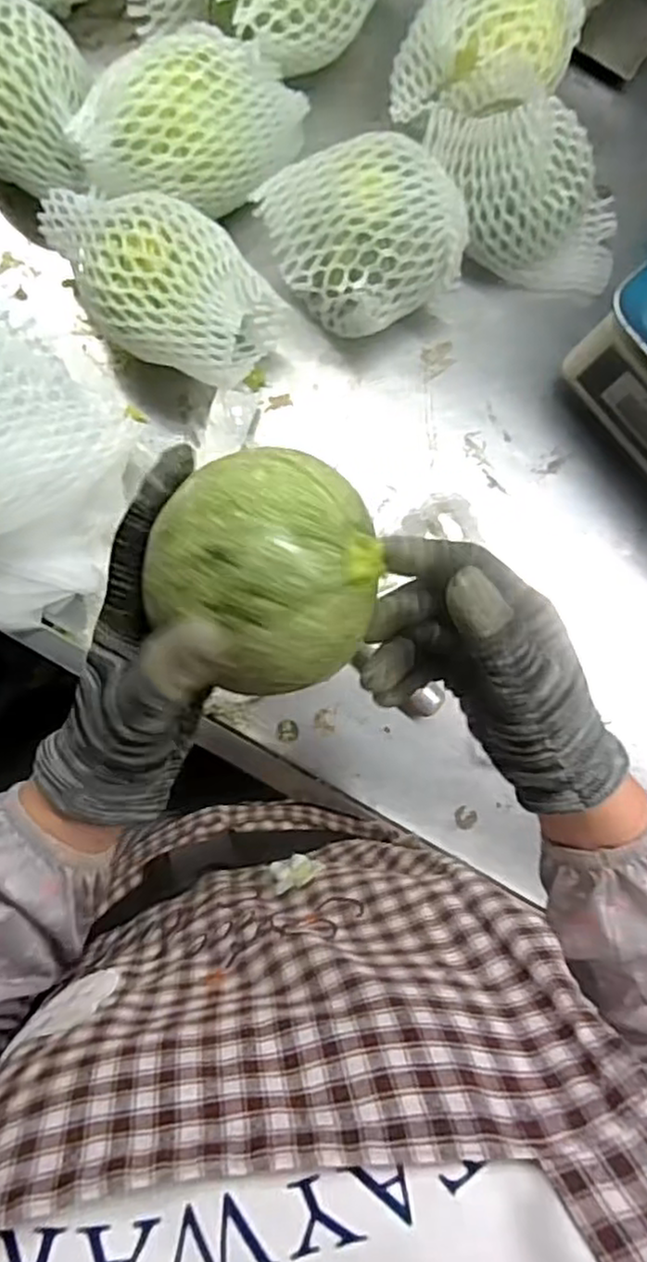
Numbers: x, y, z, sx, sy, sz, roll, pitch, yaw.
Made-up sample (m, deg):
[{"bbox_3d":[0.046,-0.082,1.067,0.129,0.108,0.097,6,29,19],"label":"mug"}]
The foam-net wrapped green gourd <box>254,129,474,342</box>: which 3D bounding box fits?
[{"bbox_3d":[0.030,-0.279,0.519,0.132,0.103,0.115,-22,88,-5],"label":"foam-net wrapped green gourd"}]

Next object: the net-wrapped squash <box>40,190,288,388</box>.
[{"bbox_3d":[-0.125,-0.249,0.510,0.184,0.098,0.098,28,85,-2],"label":"net-wrapped squash"}]

